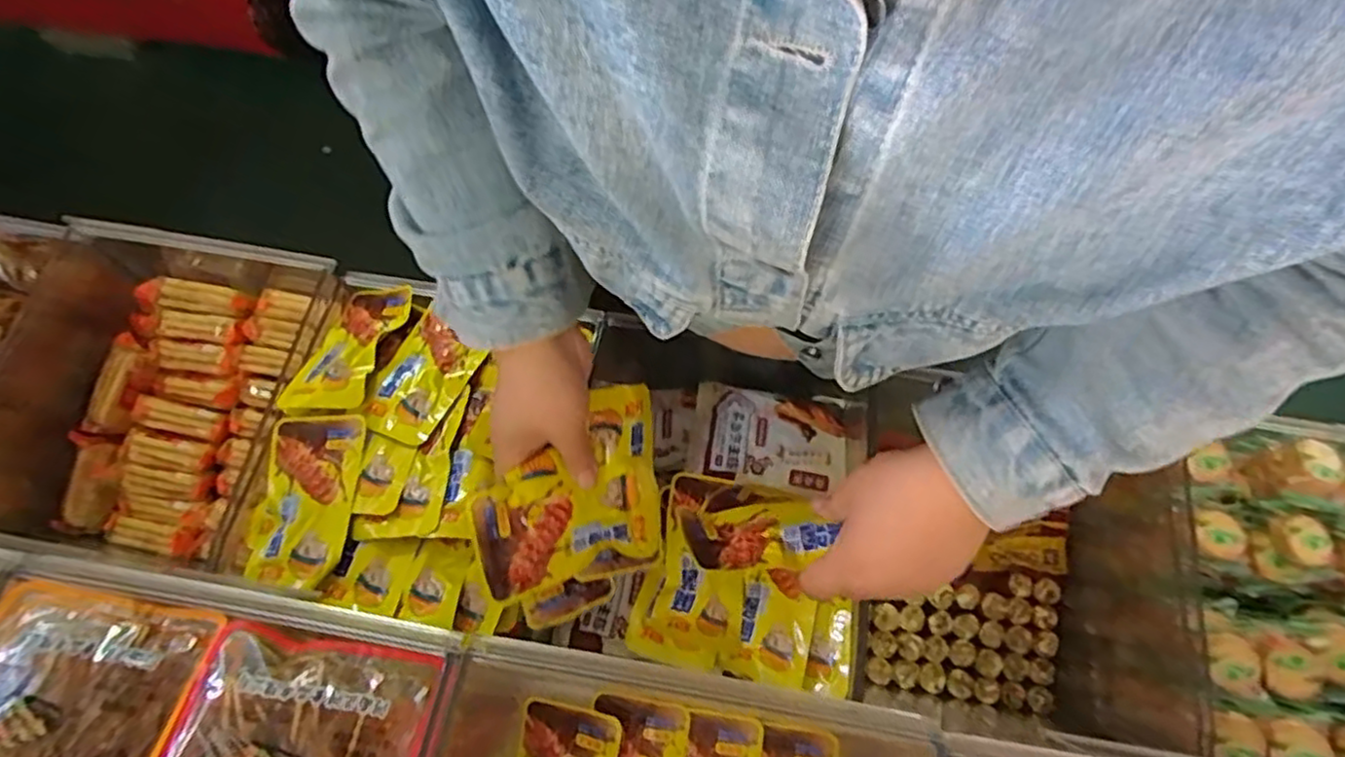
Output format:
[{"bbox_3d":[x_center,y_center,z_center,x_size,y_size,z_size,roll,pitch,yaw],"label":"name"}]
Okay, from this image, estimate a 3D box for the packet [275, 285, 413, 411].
[{"bbox_3d":[-0.275,-0.030,0.597,0.068,0.027,0.132,9,49,3],"label":"packet"}]

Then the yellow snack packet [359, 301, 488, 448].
[{"bbox_3d":[-0.208,-0.005,0.589,0.069,0.013,0.124,19,56,9],"label":"yellow snack packet"}]

